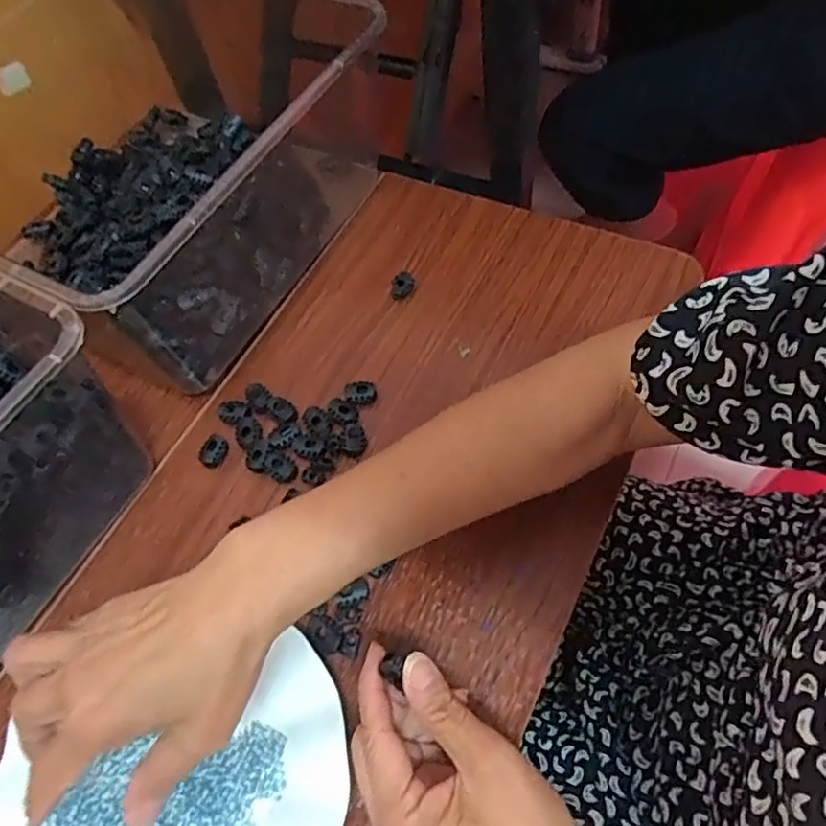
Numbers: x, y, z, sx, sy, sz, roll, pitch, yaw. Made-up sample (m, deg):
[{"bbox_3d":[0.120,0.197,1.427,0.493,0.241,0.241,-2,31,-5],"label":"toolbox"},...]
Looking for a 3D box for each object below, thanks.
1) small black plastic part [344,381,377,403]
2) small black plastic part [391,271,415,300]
[{"bbox_3d":[-0.037,-0.014,0.450,0.022,0.004,0.017,-1,63,3],"label":"small black plastic part"},{"bbox_3d":[-0.008,-0.101,0.497,0.017,0.004,0.025,3,63,5],"label":"small black plastic part"}]

